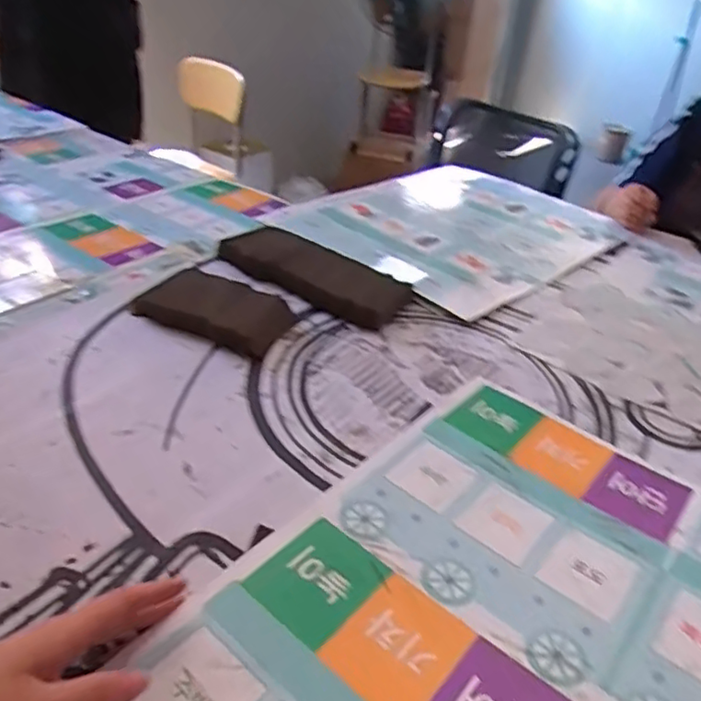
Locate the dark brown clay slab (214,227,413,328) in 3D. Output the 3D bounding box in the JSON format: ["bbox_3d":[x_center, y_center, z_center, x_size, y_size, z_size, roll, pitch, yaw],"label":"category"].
[{"bbox_3d":[-0.048,-0.100,0.834,0.266,0.042,0.120,26,39,29],"label":"dark brown clay slab"}]

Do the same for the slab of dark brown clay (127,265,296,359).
[{"bbox_3d":[-0.160,-0.048,0.740,0.177,0.034,0.100,19,36,21],"label":"slab of dark brown clay"}]

